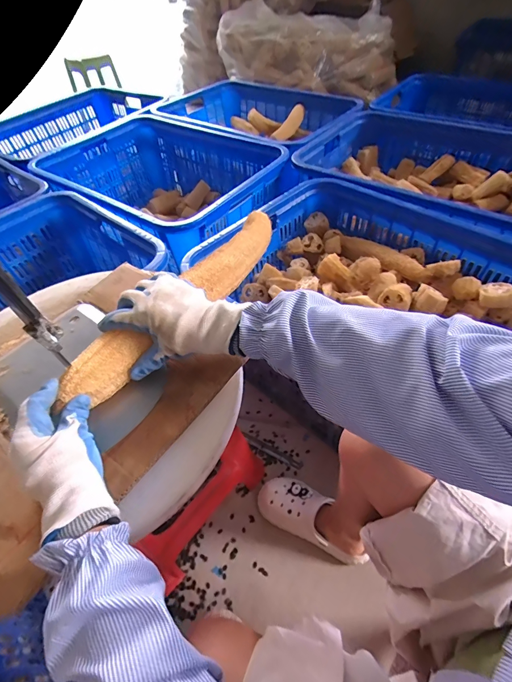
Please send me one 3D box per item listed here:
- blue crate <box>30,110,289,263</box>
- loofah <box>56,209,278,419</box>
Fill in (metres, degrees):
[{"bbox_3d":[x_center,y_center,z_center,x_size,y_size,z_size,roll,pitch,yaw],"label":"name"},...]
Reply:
[{"bbox_3d":[-0.352,-0.564,1.318,0.838,0.316,0.604,31,60,27],"label":"blue crate"},{"bbox_3d":[-0.095,-0.079,0.495,0.088,0.050,0.434,28,59,25],"label":"loofah"}]

